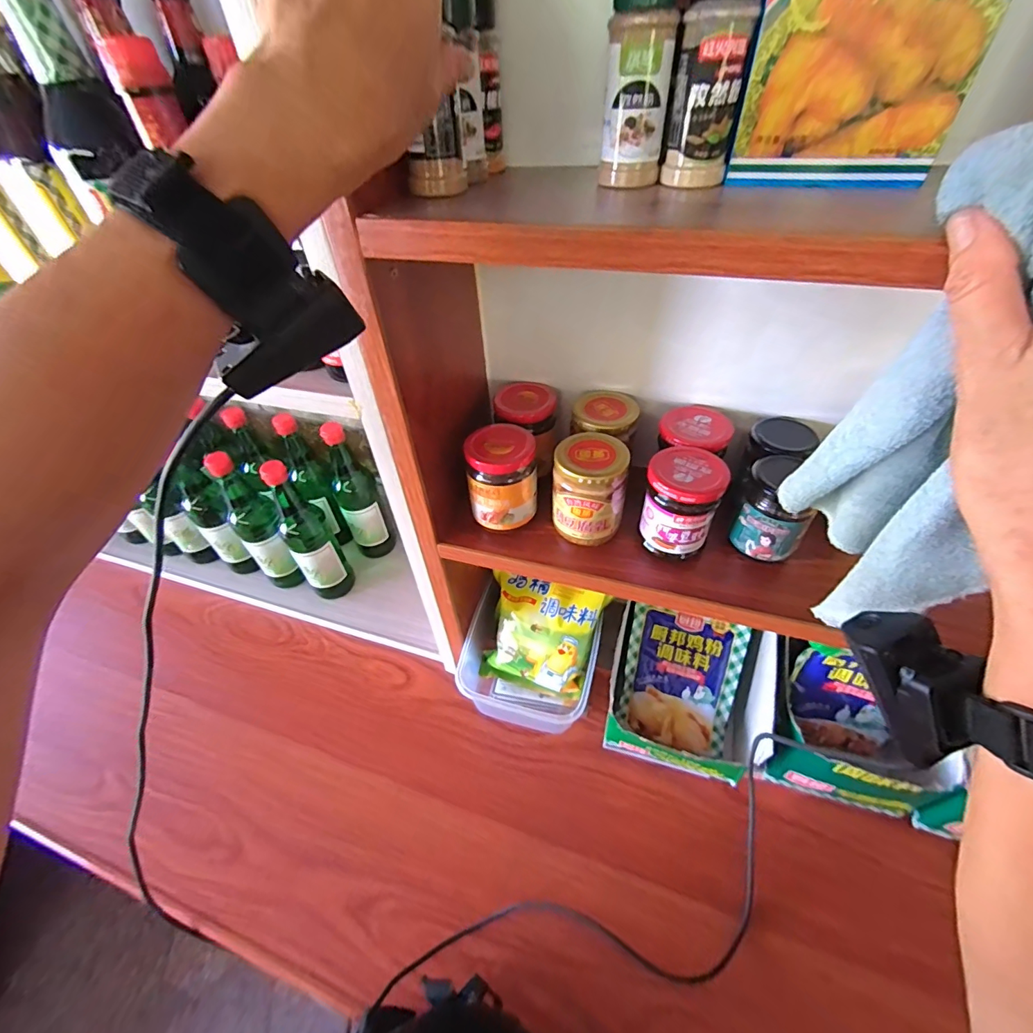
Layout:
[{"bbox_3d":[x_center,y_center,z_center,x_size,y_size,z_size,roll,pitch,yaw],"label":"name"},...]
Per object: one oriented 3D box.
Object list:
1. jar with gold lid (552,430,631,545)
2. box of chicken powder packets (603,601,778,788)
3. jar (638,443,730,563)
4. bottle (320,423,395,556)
[{"bbox_3d":[0.068,-0.023,0.427,0.069,0.085,0.061,8,47,11],"label":"jar with gold lid"},{"bbox_3d":[0.205,0.217,0.558,0.179,0.112,0.152,10,48,13],"label":"box of chicken powder packets"},{"bbox_3d":[0.148,-0.007,0.416,0.062,0.093,0.059,-2,46,2],"label":"jar"},{"bbox_3d":[-0.249,-0.024,0.725,0.064,0.247,0.056,-26,50,-20],"label":"bottle"}]

